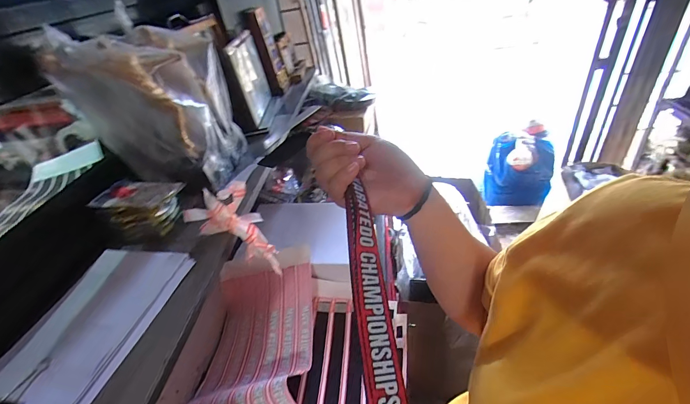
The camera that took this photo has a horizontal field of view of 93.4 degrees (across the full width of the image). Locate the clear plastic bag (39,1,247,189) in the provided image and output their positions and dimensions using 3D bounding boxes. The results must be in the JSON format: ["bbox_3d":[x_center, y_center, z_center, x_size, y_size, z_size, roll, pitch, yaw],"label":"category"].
[{"bbox_3d":[-0.313,-0.158,0.572,0.168,0.250,0.192,-4,37,7],"label":"clear plastic bag"}]

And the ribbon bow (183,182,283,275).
[{"bbox_3d":[-0.145,0.043,0.496,0.076,0.167,0.069,-30,21,41],"label":"ribbon bow"}]

